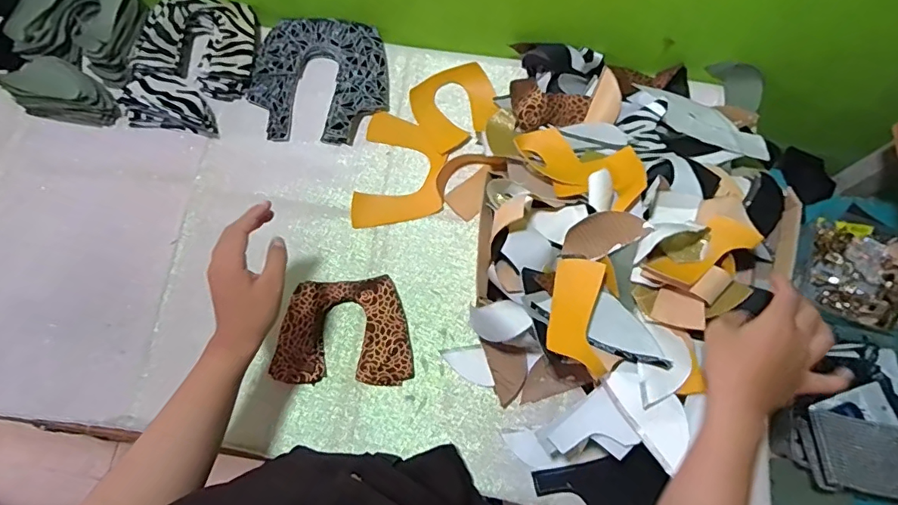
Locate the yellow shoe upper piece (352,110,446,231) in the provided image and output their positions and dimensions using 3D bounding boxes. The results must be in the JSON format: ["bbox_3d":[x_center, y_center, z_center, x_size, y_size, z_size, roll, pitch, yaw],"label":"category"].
[{"bbox_3d":[-0.066,-0.114,0.700,0.117,0.013,0.167,5,72,0],"label":"yellow shoe upper piece"}]

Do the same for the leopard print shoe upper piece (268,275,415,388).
[{"bbox_3d":[-0.135,0.103,0.630,0.163,0.023,0.130,-6,73,-4],"label":"leopard print shoe upper piece"}]

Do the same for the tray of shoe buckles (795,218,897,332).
[{"bbox_3d":[0.608,0.027,0.741,0.157,0.035,0.149,25,73,6],"label":"tray of shoe buckles"}]

